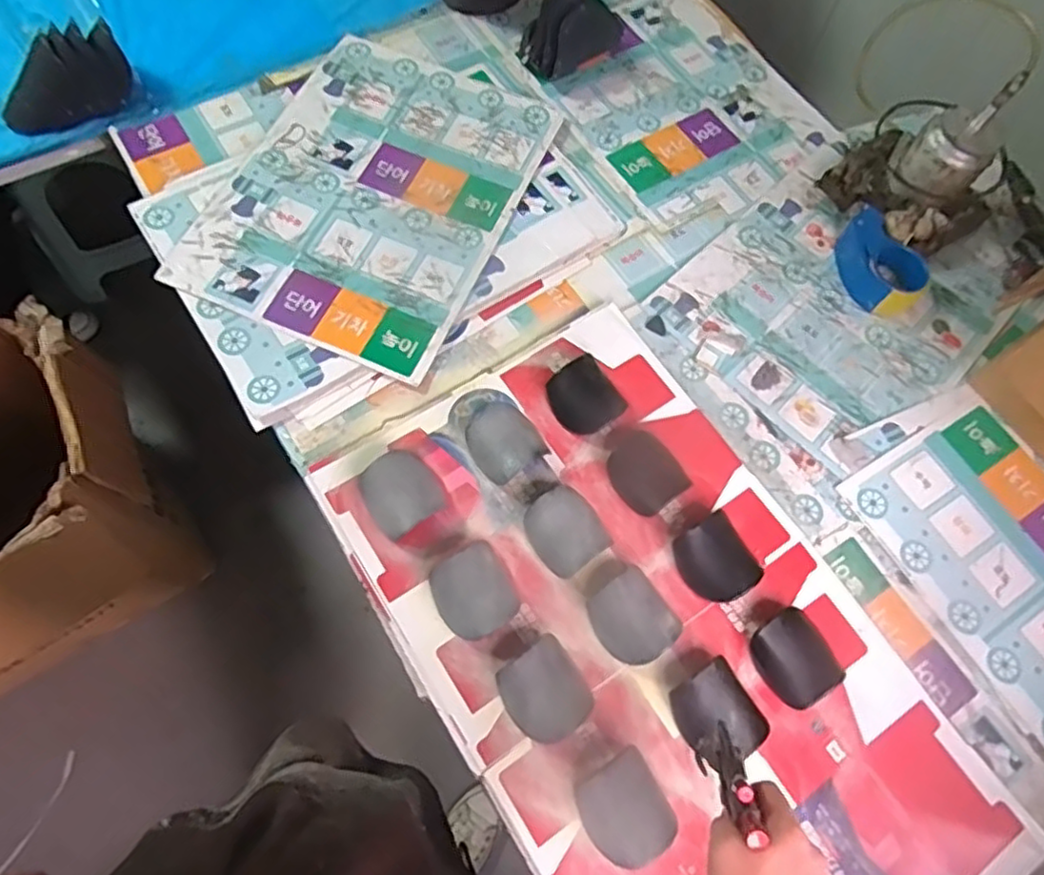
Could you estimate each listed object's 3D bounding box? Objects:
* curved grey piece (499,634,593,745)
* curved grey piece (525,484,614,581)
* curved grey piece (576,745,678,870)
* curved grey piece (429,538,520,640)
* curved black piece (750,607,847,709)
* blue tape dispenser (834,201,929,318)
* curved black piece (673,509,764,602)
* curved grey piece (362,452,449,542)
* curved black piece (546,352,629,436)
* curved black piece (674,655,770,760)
[{"bbox_3d":[0.024,0.267,0.703,0.084,0.042,0.092,-33,74,-18],"label":"curved grey piece"},{"bbox_3d":[0.050,0.108,0.776,0.085,0.046,0.094,-35,74,-16],"label":"curved grey piece"},{"bbox_3d":[0.104,0.371,0.666,0.086,0.039,0.089,-31,73,-18],"label":"curved grey piece"},{"bbox_3d":[-0.054,0.169,0.742,0.085,0.045,0.100,-25,71,-16],"label":"curved grey piece"},{"bbox_3d":[0.299,0.241,0.736,0.079,0.040,0.092,-28,72,-17],"label":"curved black piece"},{"bbox_3d":[0.502,-0.254,0.962,0.088,0.064,0.166,-23,71,-15],"label":"blue tape dispenser"},{"bbox_3d":[0.220,0.139,0.766,0.079,0.046,0.096,-28,73,-15],"label":"curved black piece"},{"bbox_3d":[-0.141,0.064,0.777,0.083,0.063,0.091,-32,74,-16],"label":"curved grey piece"},{"bbox_3d":[0.079,-0.048,0.835,0.077,0.044,0.090,-35,74,-19],"label":"curved black piece"},{"bbox_3d":[0.213,0.287,0.703,0.096,0.024,0.090,-17,60,-37],"label":"curved black piece"}]

